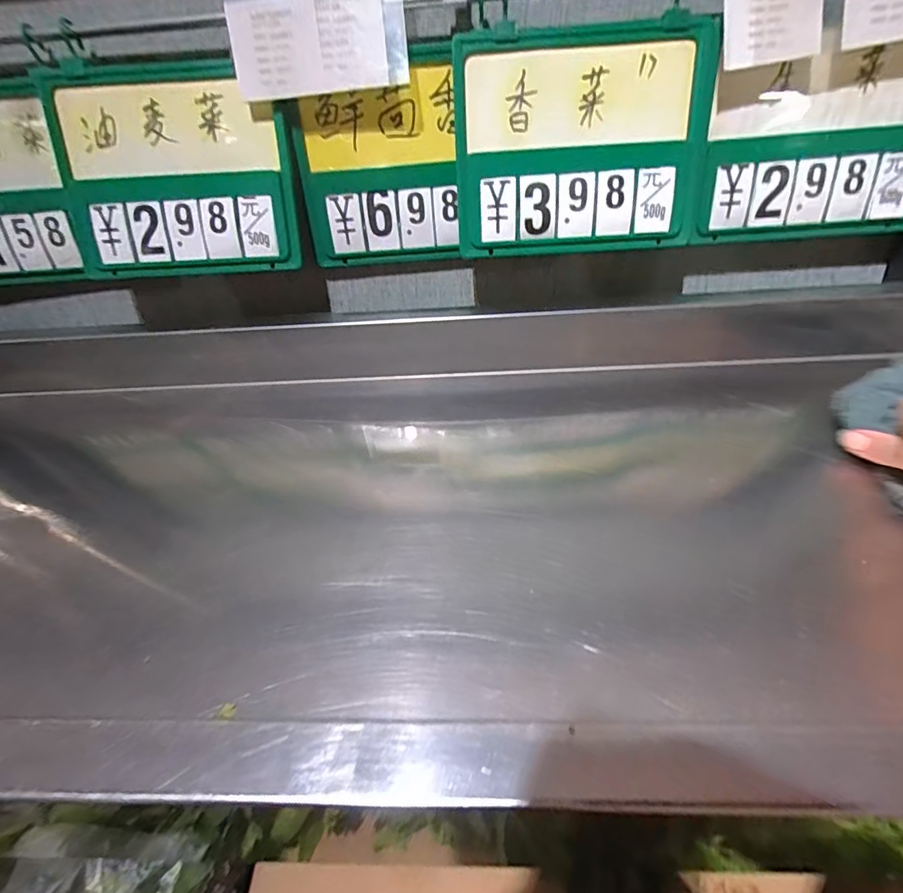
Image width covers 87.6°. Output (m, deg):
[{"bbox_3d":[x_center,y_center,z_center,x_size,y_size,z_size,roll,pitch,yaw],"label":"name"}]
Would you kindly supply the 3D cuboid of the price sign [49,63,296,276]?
[{"bbox_3d":[-0.250,-0.257,0.439,0.199,0.173,0.027,-4,17,-4],"label":"price sign"}]

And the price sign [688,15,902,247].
[{"bbox_3d":[0.329,-0.274,0.418,0.205,0.163,0.015,-2,22,5],"label":"price sign"}]

